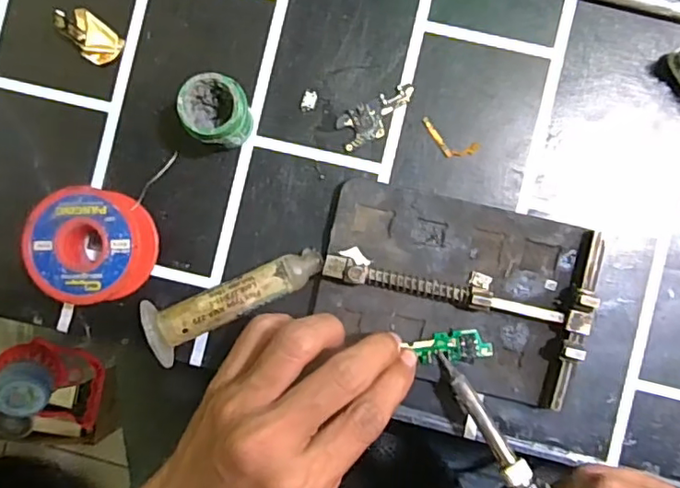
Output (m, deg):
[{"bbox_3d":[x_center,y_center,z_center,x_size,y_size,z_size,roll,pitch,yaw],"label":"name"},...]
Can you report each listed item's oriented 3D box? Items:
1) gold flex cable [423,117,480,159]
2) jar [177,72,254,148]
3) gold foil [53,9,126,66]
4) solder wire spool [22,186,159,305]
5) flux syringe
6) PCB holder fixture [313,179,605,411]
[{"bbox_3d":[0.054,-0.051,0.287,0.031,0.004,0.012,28,90,1],"label":"gold flex cable"},{"bbox_3d":[-0.058,-0.062,0.275,0.028,0.036,0.029,0,90,1],"label":"jar"},{"bbox_3d":[-0.127,-0.106,0.292,0.034,0.009,0.019,38,91,1],"label":"gold foil"},{"bbox_3d":[-0.119,0.001,0.278,0.052,0.029,0.051,0,90,1],"label":"solder wire spool"},{"bbox_3d":[-0.049,0.029,0.279,0.087,0.024,0.028,-20,89,1],"label":"flux syringe"},{"bbox_3d":[0.054,0.023,0.276,0.124,0.022,0.086,13,90,2],"label":"PCB holder fixture"}]

